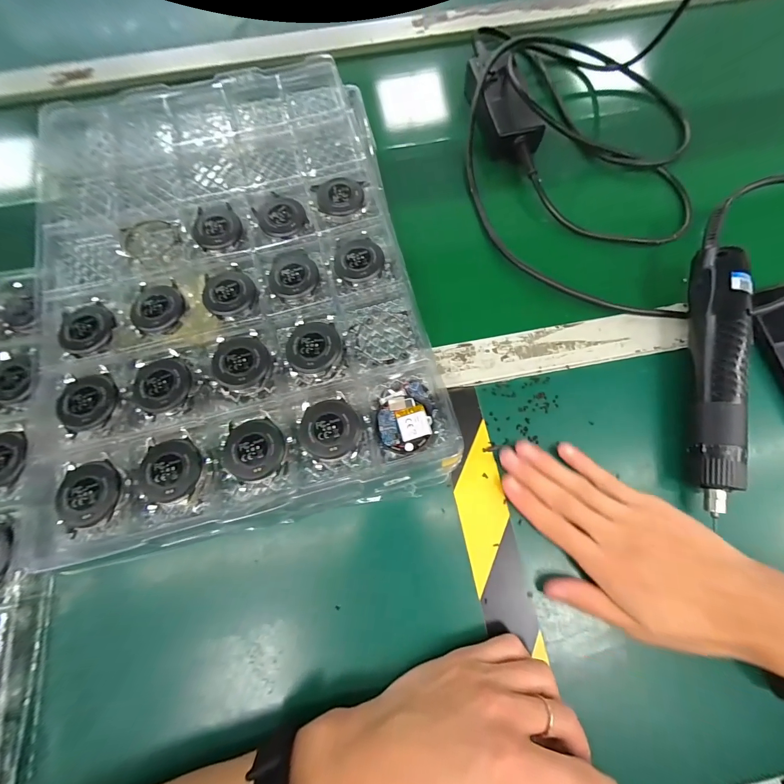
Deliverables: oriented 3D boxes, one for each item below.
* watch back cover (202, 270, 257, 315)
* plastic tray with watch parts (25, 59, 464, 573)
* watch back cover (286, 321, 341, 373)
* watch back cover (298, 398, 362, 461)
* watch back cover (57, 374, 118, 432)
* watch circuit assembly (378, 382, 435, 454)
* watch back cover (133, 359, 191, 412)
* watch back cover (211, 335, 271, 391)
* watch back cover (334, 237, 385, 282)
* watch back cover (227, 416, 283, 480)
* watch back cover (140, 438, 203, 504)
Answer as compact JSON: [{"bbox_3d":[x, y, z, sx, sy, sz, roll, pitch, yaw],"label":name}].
[{"bbox_3d":[-0.139,-0.087,0.300,0.041,0.006,0.042,-23,75,-6],"label":"watch back cover"},{"bbox_3d":[-0.146,-0.111,0.314,0.313,0.031,0.433,-12,73,-3],"label":"plastic tray with watch parts"},{"bbox_3d":[-0.062,-0.036,0.282,0.043,0.009,0.041,4,74,1],"label":"watch back cover"},{"bbox_3d":[-0.046,0.027,0.260,0.043,0.006,0.042,0,74,0],"label":"watch back cover"},{"bbox_3d":[-0.234,0.006,0.268,0.042,0.009,0.043,4,74,1],"label":"watch back cover"},{"bbox_3d":[0.011,0.016,0.264,0.040,0.005,0.056,7,74,2],"label":"watch circuit assembly"},{"bbox_3d":[-0.178,-0.006,0.273,0.046,0.007,0.041,27,76,7],"label":"watch back cover"},{"bbox_3d":[-0.119,-0.025,0.278,0.042,0.010,0.045,-22,75,-6],"label":"watch back cover"},{"bbox_3d":[-0.029,-0.115,0.308,0.041,0.011,0.043,-15,75,-4],"label":"watch back cover"},{"bbox_3d":[-0.100,0.040,0.255,0.041,0.008,0.042,-9,74,-2],"label":"watch back cover"},{"bbox_3d":[-0.159,0.054,0.251,0.044,0.006,0.043,2,74,1],"label":"watch back cover"}]

